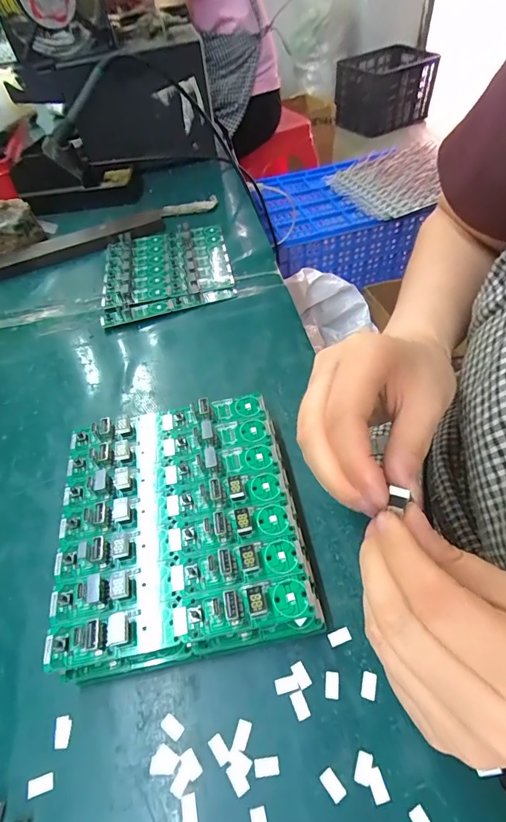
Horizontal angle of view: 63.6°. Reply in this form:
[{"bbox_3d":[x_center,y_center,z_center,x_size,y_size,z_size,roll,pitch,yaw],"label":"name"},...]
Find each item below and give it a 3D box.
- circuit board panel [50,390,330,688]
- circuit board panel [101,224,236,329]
[{"bbox_3d":[-0.046,0.067,0.255,0.140,0.039,0.153,-11,52,-3],"label":"circuit board panel"},{"bbox_3d":[-0.095,-0.157,0.447,0.136,0.015,0.153,-12,53,-4],"label":"circuit board panel"}]

